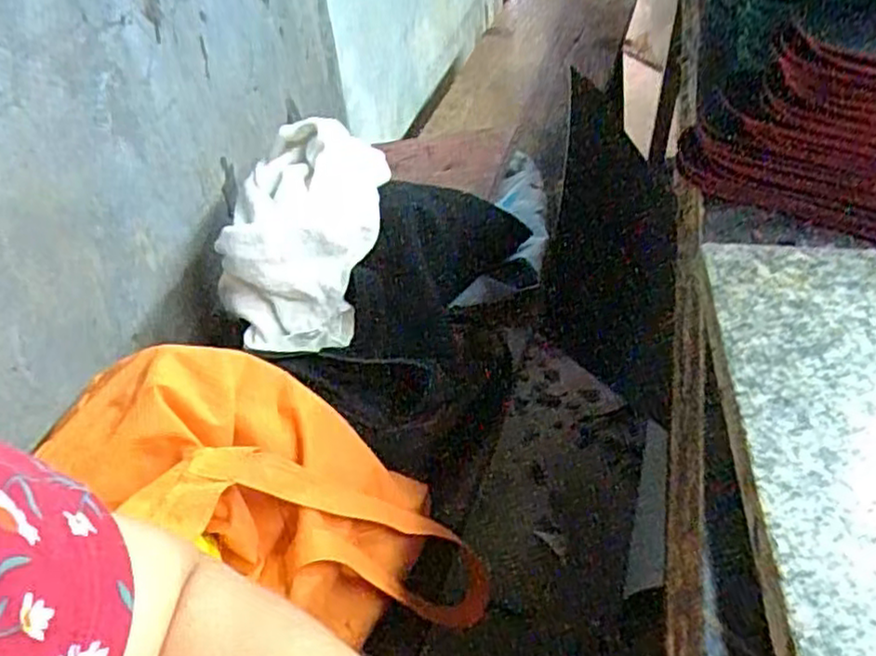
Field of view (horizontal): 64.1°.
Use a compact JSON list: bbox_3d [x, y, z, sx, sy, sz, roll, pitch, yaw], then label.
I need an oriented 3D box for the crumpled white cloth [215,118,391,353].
[{"bbox_3d":[-0.128,-0.090,0.666,0.147,0.119,0.196,-3,43,4],"label":"crumpled white cloth"}]

